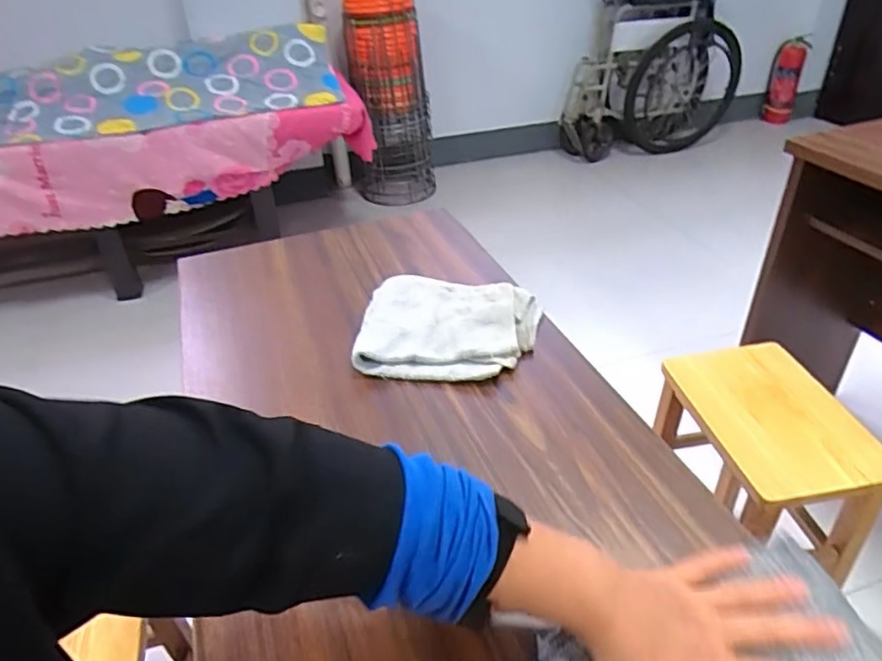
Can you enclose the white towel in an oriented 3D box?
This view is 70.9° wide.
[{"bbox_3d":[0.009,-0.002,0.689,0.188,0.034,0.160,2,36,9],"label":"white towel"}]

